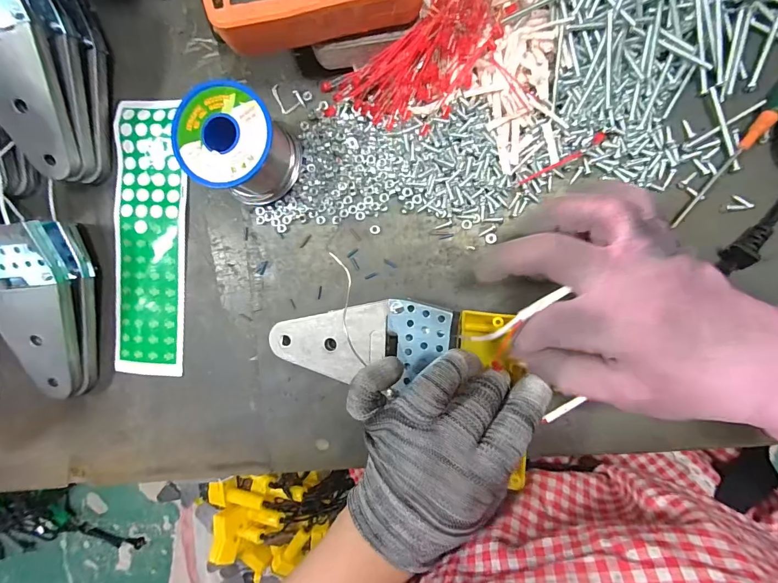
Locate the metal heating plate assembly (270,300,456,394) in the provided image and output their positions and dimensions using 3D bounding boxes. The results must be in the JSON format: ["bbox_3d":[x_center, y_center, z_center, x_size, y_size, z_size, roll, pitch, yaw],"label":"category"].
[{"bbox_3d":[-0.021,0.037,0.277,0.138,0.010,0.054,-6,92,17],"label":"metal heating plate assembly"}]

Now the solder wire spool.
[{"bbox_3d":[-0.102,-0.099,0.274,0.063,0.063,0.064,0,93,8],"label":"solder wire spool"}]

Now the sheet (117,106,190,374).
[{"bbox_3d":[-0.196,-0.044,0.320,0.061,0.005,0.221,3,92,6],"label":"sheet"}]

